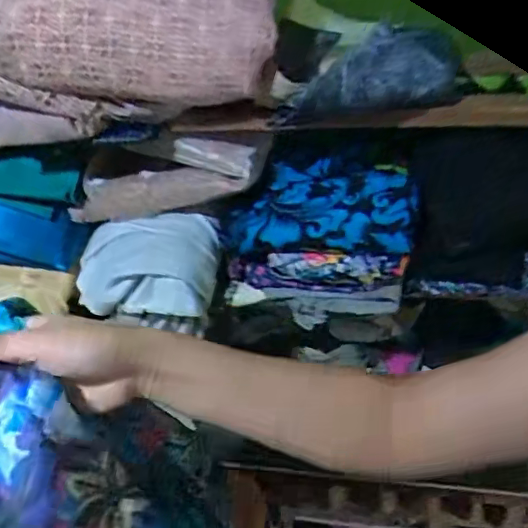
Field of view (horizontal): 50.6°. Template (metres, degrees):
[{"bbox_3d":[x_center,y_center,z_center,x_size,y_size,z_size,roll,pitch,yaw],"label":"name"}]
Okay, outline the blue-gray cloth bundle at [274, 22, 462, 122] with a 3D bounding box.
[{"bbox_3d":[0.102,-0.179,0.536,0.179,0.067,0.048,-19,39,-15],"label":"blue-gray cloth bundle"}]

